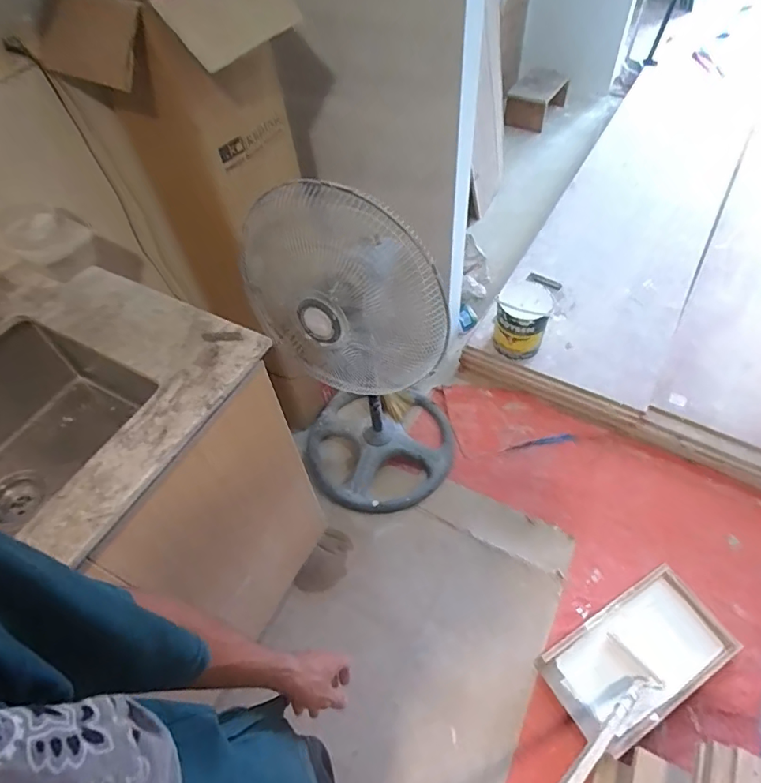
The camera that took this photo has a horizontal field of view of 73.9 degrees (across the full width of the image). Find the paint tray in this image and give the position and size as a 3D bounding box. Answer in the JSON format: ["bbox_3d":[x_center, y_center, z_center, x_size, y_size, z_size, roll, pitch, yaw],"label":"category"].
[{"bbox_3d":[0.649,0.671,1.284,0.468,0.068,0.253,-28,56,-15],"label":"paint tray"}]

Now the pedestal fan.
[{"bbox_3d":[-0.045,-0.075,1.309,0.451,0.906,0.438,-19,55,-6],"label":"pedestal fan"}]

